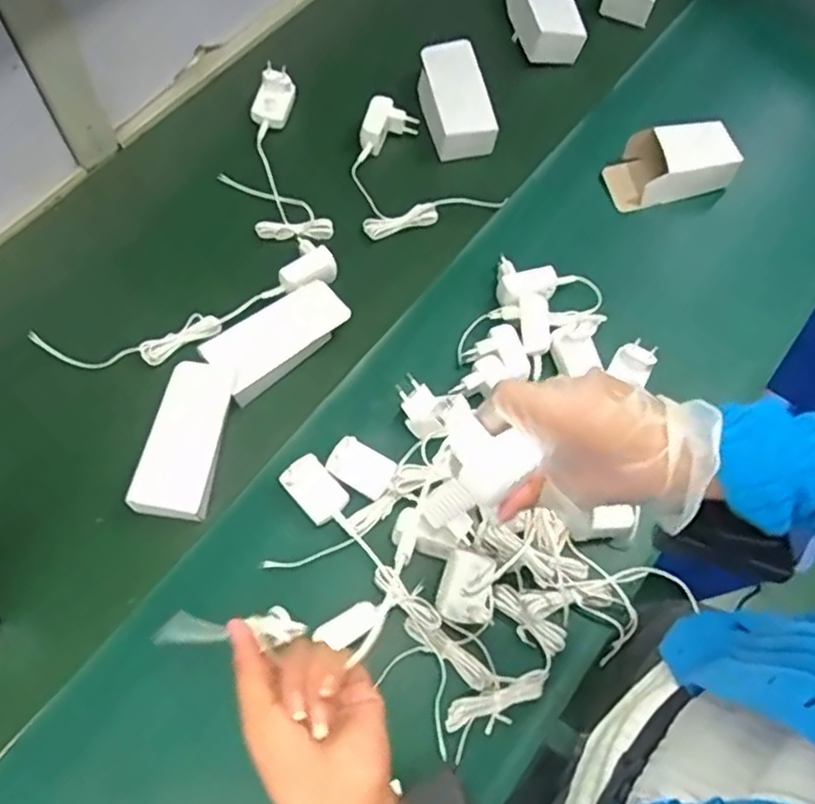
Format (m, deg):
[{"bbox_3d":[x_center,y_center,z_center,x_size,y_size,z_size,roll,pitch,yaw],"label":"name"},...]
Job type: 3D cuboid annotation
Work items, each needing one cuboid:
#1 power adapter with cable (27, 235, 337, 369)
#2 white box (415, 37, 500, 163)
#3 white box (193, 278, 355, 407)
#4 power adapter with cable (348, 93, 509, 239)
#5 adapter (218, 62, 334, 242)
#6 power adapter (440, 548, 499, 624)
[{"bbox_3d":[-0.221,-0.096,0.727,0.305,0.023,0.069,-25,70,-12],"label":"power adapter with cable"},{"bbox_3d":[0.055,-0.362,0.847,0.075,0.055,0.152,-11,68,-7],"label":"white box"},{"bbox_3d":[-0.130,-0.067,0.709,0.140,0.027,0.066,-37,73,-16],"label":"white box"},{"bbox_3d":[0.003,-0.283,0.819,0.160,0.041,0.165,-20,69,-10],"label":"power adapter with cable"},{"bbox_3d":[-0.162,-0.284,0.807,0.105,0.037,0.226,-12,68,-7],"label":"adapter"},{"bbox_3d":[0.054,0.160,0.604,0.042,0.027,0.059,13,67,3],"label":"power adapter"}]

